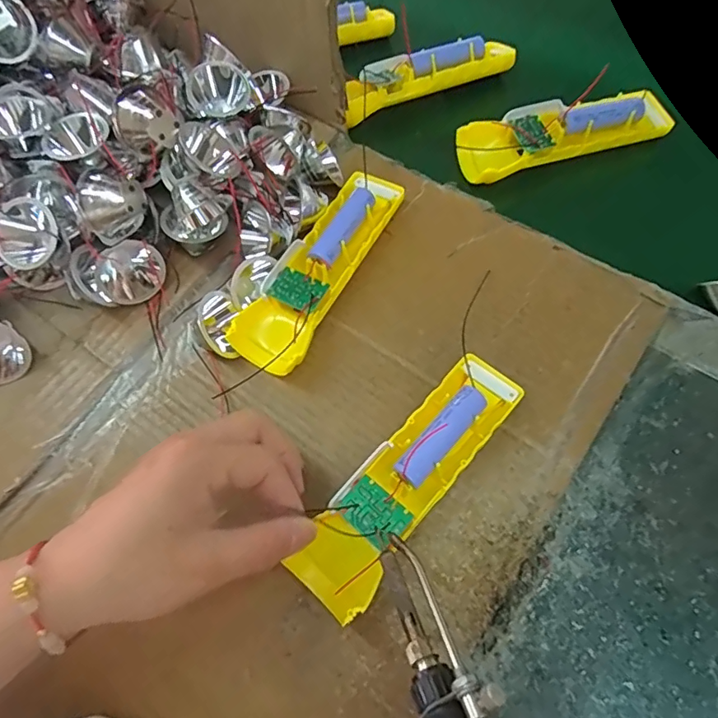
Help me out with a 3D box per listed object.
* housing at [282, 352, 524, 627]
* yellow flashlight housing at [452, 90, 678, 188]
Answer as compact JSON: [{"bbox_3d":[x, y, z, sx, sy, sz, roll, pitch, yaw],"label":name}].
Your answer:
[{"bbox_3d":[0.028,0.063,0.280,0.044,0.021,0.157,39,75,15],"label":"housing"},{"bbox_3d":[0.150,-0.172,0.385,0.152,0.029,0.045,-15,65,-1],"label":"yellow flashlight housing"}]

